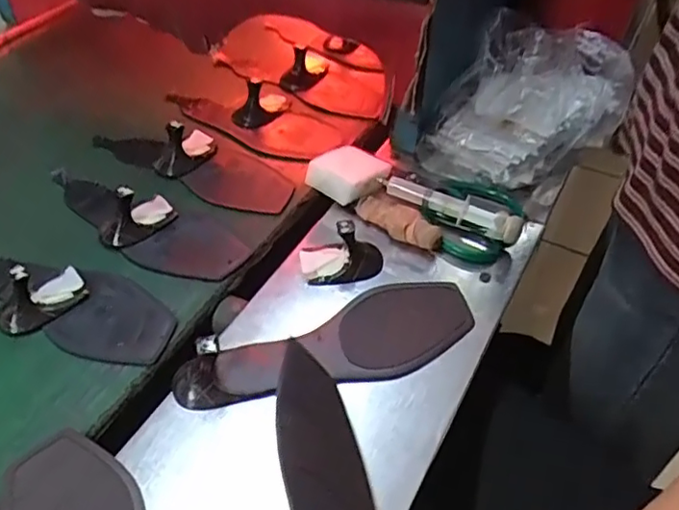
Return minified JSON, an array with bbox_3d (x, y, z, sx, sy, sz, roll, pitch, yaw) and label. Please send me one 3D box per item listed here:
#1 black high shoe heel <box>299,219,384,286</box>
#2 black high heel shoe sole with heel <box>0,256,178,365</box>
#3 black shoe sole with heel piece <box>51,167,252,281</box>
[{"bbox_3d":[0.001,-0.008,0.540,0.073,0.047,0.050,1,46,4],"label":"black high shoe heel"},{"bbox_3d":[-0.266,0.028,0.533,0.254,0.041,0.087,12,47,13],"label":"black high heel shoe sole with heel"},{"bbox_3d":[-0.206,-0.042,0.610,0.254,0.042,0.086,23,51,23],"label":"black shoe sole with heel piece"}]

